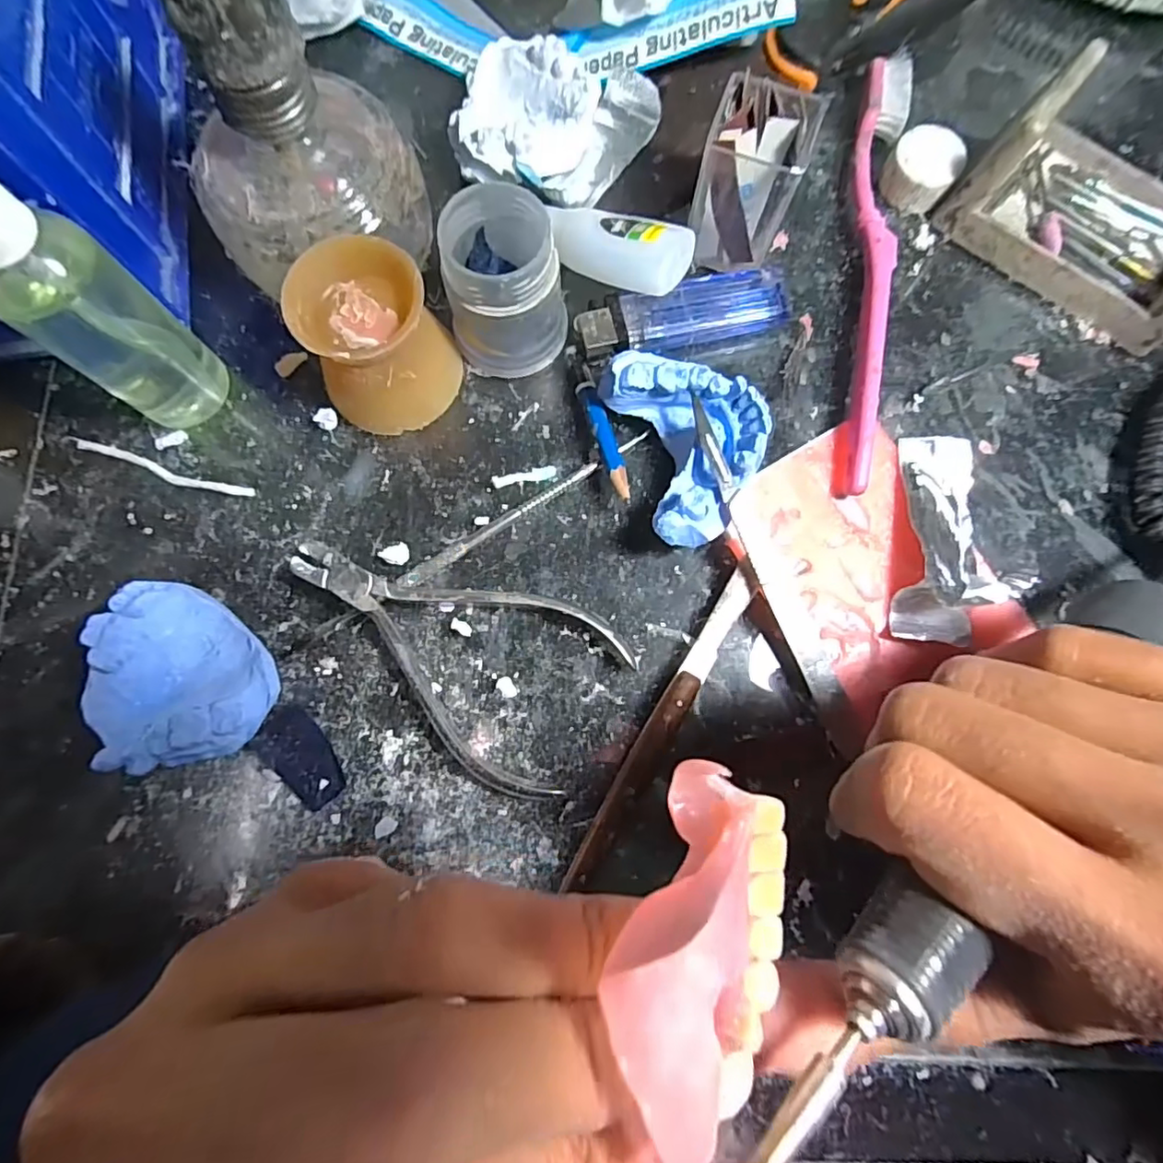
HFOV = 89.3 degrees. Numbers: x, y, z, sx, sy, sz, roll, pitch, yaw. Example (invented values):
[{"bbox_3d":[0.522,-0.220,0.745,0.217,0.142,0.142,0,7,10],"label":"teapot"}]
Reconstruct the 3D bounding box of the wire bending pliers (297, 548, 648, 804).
[{"bbox_3d":[-0.045,0.018,0.206,0.121,0.014,0.063,35,81,6],"label":"wire bending pliers"}]

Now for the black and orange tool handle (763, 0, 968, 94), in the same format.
[{"bbox_3d":[0.130,-0.240,0.250,0.105,0.031,0.025,-26,80,-5],"label":"black and orange tool handle"}]

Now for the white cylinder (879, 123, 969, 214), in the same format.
[{"bbox_3d":[0.139,-0.168,0.241,0.027,0.018,0.026,0,79,0],"label":"white cylinder"}]

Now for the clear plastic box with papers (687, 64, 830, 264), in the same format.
[{"bbox_3d":[0.062,-0.146,0.218,0.034,0.054,0.032,18,80,3],"label":"clear plastic box with papers"}]

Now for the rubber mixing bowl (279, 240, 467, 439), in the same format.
[{"bbox_3d":[-0.072,-0.085,0.210,0.046,0.046,0.046,0,79,0],"label":"rubber mixing bowl"}]

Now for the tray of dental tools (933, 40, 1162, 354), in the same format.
[{"bbox_3d":[0.202,-0.145,0.224,0.094,0.044,0.061,40,82,7],"label":"tray of dental tools"}]

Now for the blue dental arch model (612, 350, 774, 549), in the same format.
[{"bbox_3d":[0.041,-0.048,0.212,0.044,0.030,0.067,-13,79,-3],"label":"blue dental arch model"}]

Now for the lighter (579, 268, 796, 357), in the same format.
[{"bbox_3d":[0.039,-0.104,0.231,0.080,0.014,0.022,-11,79,-2],"label":"lighter"}]

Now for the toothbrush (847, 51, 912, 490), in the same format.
[{"bbox_3d":[0.114,-0.127,0.235,0.017,0.015,0.193,10,79,2],"label":"toothbrush"}]

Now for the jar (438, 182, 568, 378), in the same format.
[{"bbox_3d":[-0.028,-0.106,0.211,0.040,0.052,0.040,0,79,0],"label":"jar"}]

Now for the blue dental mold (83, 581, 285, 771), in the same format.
[{"bbox_3d":[-0.134,0.033,0.197,0.060,0.027,0.049,41,82,7],"label":"blue dental mold"}]

